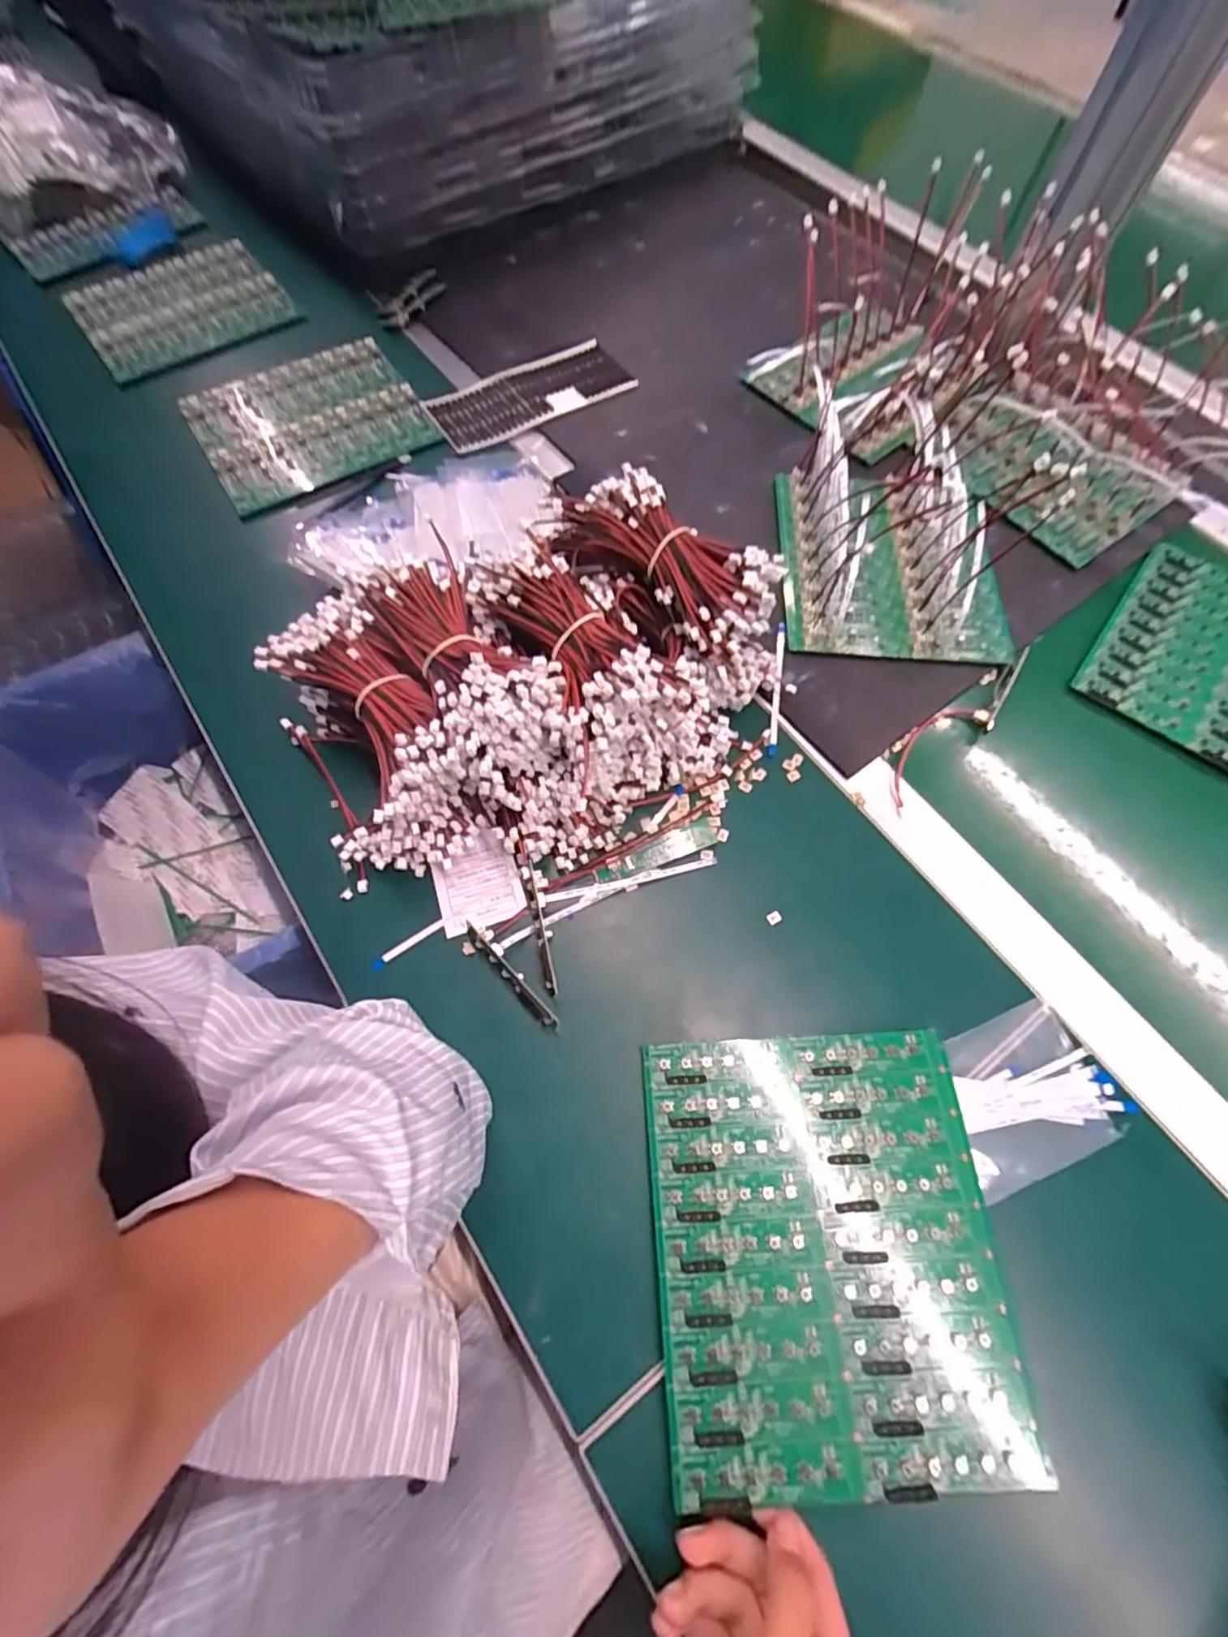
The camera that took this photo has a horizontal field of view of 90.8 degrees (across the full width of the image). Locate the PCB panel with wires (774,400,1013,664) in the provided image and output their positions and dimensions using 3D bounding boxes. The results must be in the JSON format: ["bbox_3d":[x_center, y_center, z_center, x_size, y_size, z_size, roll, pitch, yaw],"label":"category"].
[{"bbox_3d":[0.227,-0.247,0.498,0.175,0.078,0.242,-1,64,2],"label":"PCB panel with wires"}]

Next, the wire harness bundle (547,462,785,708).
[{"bbox_3d":[0.041,-0.171,0.434,0.188,0.070,0.088,39,75,14],"label":"wire harness bundle"}]

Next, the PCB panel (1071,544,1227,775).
[{"bbox_3d":[0.480,-0.120,0.474,0.171,0.010,0.188,37,70,14],"label":"PCB panel"}]

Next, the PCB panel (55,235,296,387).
[{"bbox_3d":[-0.463,-0.545,0.647,0.198,0.012,0.179,-35,74,-11],"label":"PCB panel"}]

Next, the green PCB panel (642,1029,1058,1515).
[{"bbox_3d":[0.108,0.217,0.314,0.168,0.005,0.193,-4,65,0],"label":"green PCB panel"}]

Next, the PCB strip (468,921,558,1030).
[{"bbox_3d":[-0.063,0.096,0.369,0.009,0.021,0.083,-41,73,-17],"label":"PCB strip"}]

